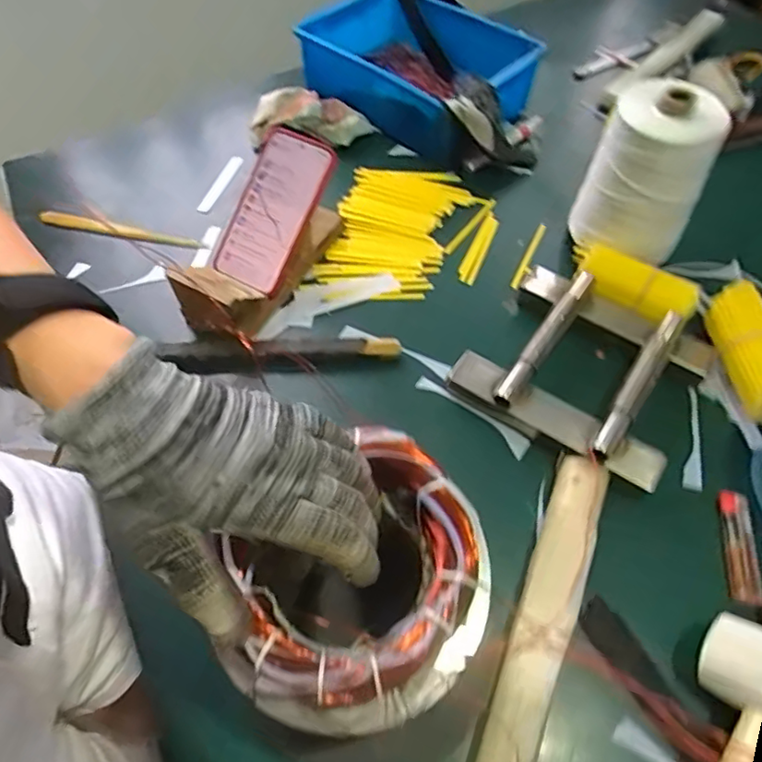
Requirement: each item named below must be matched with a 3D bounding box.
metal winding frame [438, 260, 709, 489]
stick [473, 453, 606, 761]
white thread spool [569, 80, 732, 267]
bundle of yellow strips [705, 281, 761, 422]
[{"bbox_3d":[0.193,-0.017,0.556,0.198,0.043,0.182,29,60,20],"label":"metal winding frame"},{"bbox_3d":[0.108,0.203,0.417,0.041,0.030,0.333,19,57,14],"label":"stick"},{"bbox_3d":[0.273,-0.208,0.608,0.107,0.168,0.087,21,57,15],"label":"white thread spool"},{"bbox_3d":[0.362,-0.029,0.555,0.054,0.059,0.124,-4,55,-2],"label":"bundle of yellow strips"}]

